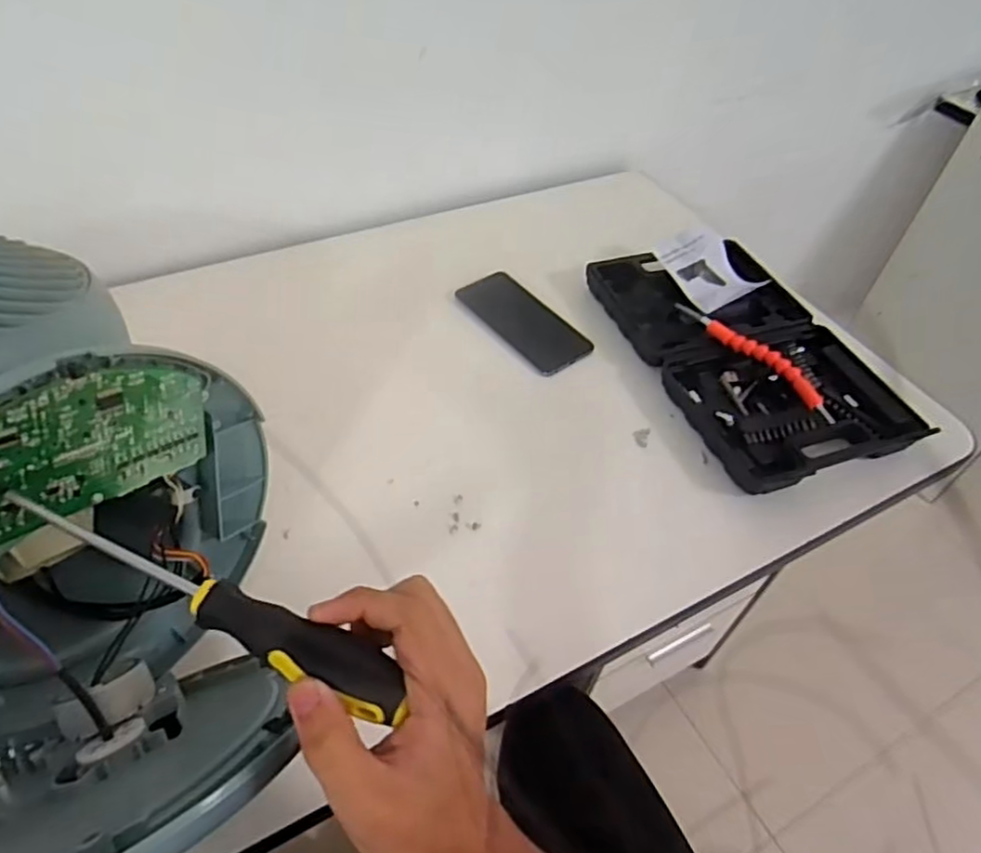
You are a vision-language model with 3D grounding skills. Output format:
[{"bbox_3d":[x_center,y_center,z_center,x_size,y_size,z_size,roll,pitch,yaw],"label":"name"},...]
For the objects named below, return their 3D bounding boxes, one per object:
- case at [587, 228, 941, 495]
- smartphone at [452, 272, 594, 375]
[{"bbox_3d":[0.270,-0.090,0.714,0.203,0.037,0.332,-15,52,-18],"label":"case"},{"bbox_3d":[0.036,-0.118,0.754,0.073,0.006,0.166,-29,57,-28],"label":"smartphone"}]

